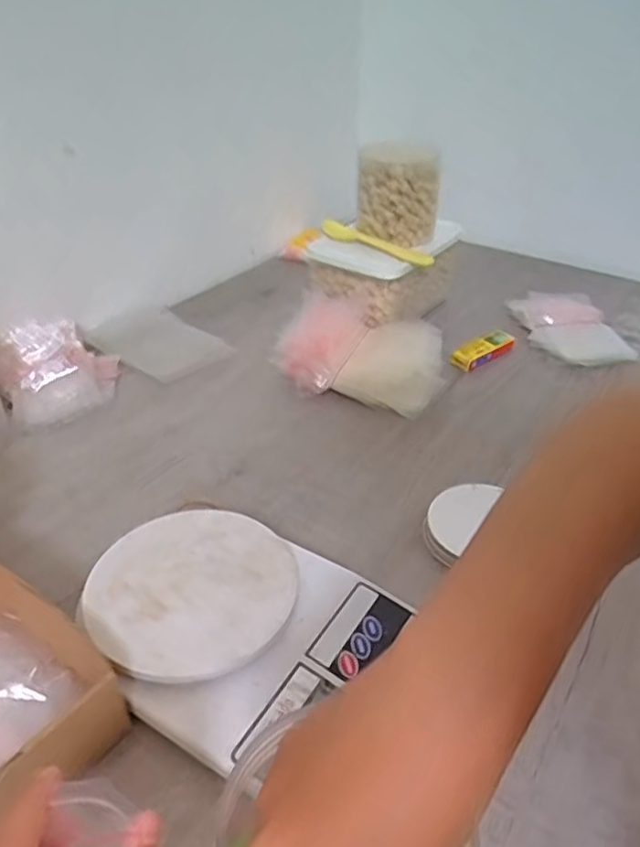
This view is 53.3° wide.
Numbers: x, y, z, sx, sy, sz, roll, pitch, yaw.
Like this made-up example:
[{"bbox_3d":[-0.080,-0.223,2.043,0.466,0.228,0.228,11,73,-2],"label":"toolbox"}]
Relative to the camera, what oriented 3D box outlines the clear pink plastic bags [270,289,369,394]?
[{"bbox_3d":[0.007,-0.093,0.672,0.065,0.066,0.139,17,38,19],"label":"clear pink plastic bags"}]

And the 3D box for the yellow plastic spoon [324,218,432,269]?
[{"bbox_3d":[0.059,-0.205,0.719,0.154,0.016,0.018,27,43,32],"label":"yellow plastic spoon"}]

